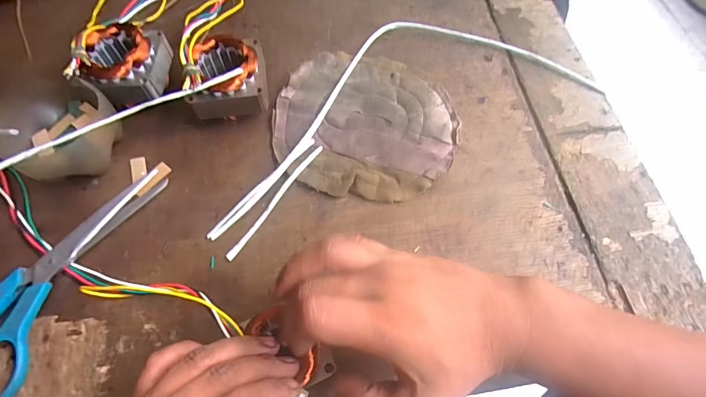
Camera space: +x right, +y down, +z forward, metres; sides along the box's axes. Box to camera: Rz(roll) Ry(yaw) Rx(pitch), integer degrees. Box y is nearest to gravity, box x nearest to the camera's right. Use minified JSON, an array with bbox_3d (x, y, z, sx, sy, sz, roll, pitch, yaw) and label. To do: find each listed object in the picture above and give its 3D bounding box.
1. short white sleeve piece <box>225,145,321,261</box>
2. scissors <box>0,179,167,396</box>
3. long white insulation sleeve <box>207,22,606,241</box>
[{"bbox_3d":[-0.070,0.000,0.350,0.008,0.008,0.131,32,67,14],"label":"short white sleeve piece"},{"bbox_3d":[-0.250,0.067,0.311,0.075,0.016,0.225,25,66,11],"label":"scissors"},{"bbox_3d":[0.043,-0.115,0.409,0.430,0.013,0.171,-20,66,-11],"label":"long white insulation sleeve"}]

